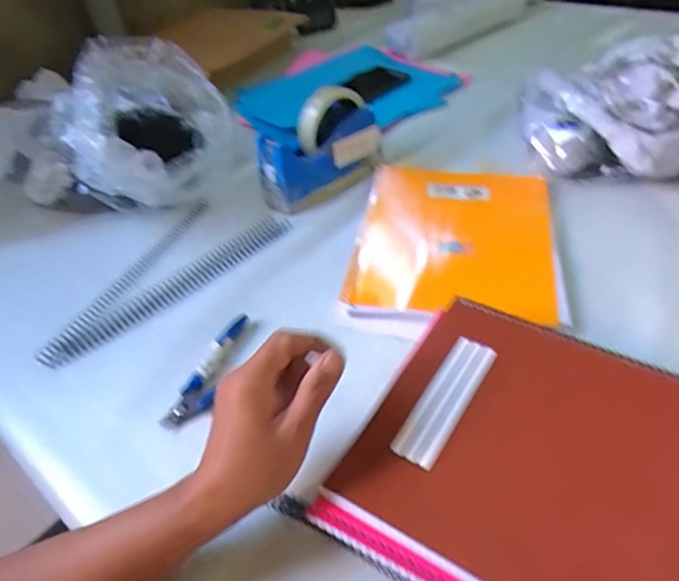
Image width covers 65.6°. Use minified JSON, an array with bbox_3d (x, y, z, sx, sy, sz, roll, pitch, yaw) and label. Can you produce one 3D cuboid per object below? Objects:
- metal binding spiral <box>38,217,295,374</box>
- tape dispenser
[{"bbox_3d":[-0.167,-0.005,0.554,0.278,0.023,0.030,-35,49,-25],"label":"metal binding spiral"},{"bbox_3d":[-0.020,-0.173,0.631,0.159,0.100,0.053,-30,47,-21],"label":"tape dispenser"}]

